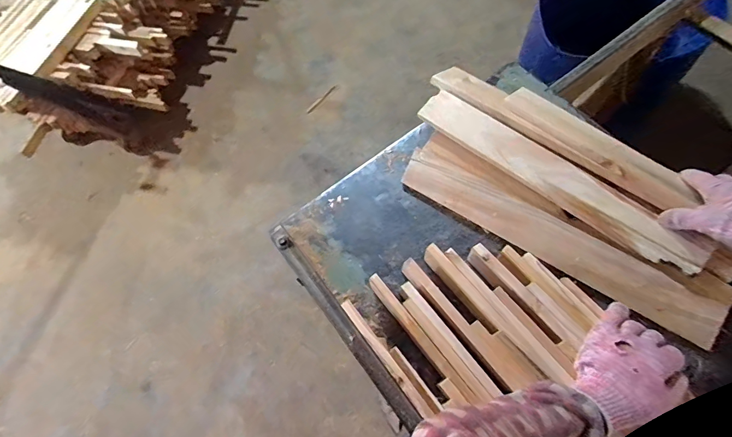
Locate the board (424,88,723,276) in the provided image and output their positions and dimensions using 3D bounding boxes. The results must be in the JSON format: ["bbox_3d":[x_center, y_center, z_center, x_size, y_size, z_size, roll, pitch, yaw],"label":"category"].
[{"bbox_3d":[0.296,-0.069,0.645,0.467,0.020,0.071,36,72,18],"label":"board"}]

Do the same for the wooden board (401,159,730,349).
[{"bbox_3d":[0.284,0.030,0.636,0.489,0.014,0.067,31,97,18],"label":"wooden board"}]

